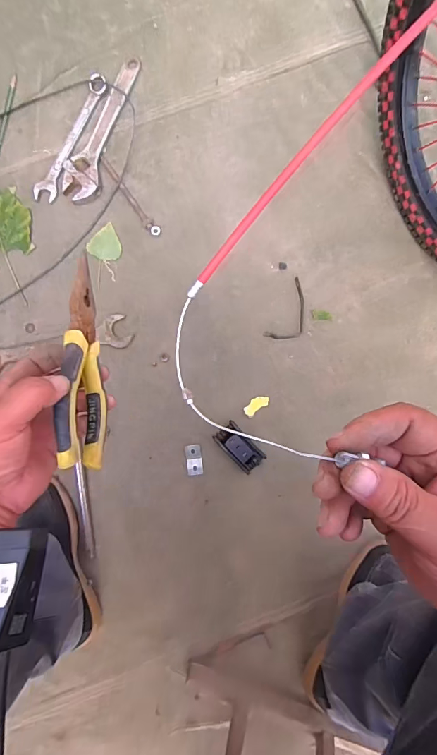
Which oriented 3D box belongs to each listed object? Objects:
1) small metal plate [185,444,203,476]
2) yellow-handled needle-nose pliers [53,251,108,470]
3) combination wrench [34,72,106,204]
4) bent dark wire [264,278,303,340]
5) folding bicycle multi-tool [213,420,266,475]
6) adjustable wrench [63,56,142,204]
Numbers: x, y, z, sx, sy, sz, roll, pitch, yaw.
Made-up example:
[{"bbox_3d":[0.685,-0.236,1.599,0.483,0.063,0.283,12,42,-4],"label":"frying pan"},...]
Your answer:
[{"bbox_3d":[-0.041,0.143,0.684,0.028,0.004,0.052,-7,86,-1],"label":"small metal plate"},{"bbox_3d":[-0.114,-0.016,0.335,0.024,0.042,0.178,-5,76,-1],"label":"yellow-handled needle-nose pliers"},{"bbox_3d":[-0.266,-0.432,0.712,0.039,0.009,0.249,23,86,1],"label":"combination wrench"},{"bbox_3d":[0.133,-0.112,0.698,0.058,0.007,0.119,30,87,2],"label":"bent dark wire"},{"bbox_3d":[0.035,0.118,0.665,0.044,0.020,0.083,-43,87,-3],"label":"folding bicycle multi-tool"},{"bbox_3d":[-0.212,-0.446,0.708,0.065,0.011,0.282,18,86,1],"label":"adjustable wrench"}]

